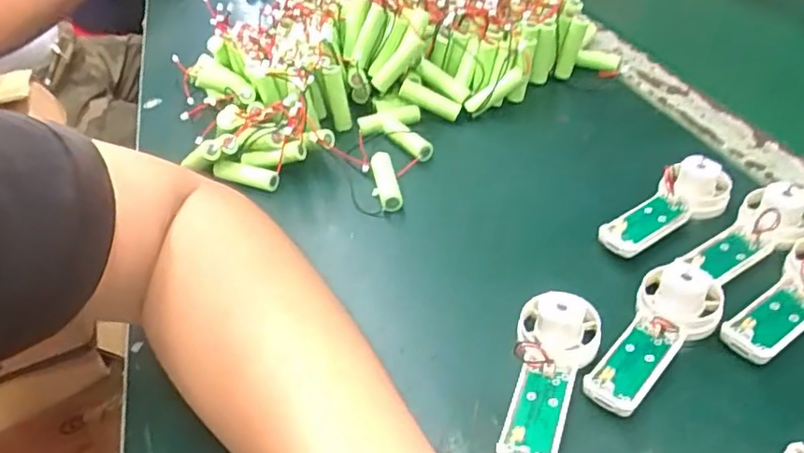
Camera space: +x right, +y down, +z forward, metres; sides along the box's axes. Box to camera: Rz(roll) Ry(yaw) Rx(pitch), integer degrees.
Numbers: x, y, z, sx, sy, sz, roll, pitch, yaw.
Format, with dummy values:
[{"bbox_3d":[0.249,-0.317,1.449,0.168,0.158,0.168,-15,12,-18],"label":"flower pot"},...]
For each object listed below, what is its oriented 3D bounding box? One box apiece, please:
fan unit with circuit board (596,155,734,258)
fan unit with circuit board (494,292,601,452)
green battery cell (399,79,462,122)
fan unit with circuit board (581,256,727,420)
[{"bbox_3d":[0.155,-0.012,0.369,0.089,0.023,0.037,-31,48,-16],"label":"fan unit with circuit board"},{"bbox_3d":[0.066,0.070,0.284,0.036,0.018,0.086,15,54,16],"label":"fan unit with circuit board"},{"bbox_3d":[0.022,-0.099,0.485,0.048,0.014,0.011,28,45,10],"label":"green battery cell"},{"bbox_3d":[0.119,0.053,0.299,0.037,0.019,0.086,33,64,32],"label":"fan unit with circuit board"}]

